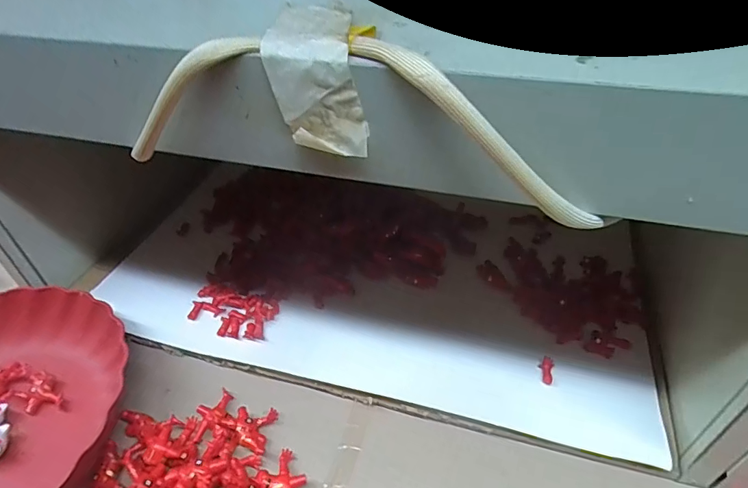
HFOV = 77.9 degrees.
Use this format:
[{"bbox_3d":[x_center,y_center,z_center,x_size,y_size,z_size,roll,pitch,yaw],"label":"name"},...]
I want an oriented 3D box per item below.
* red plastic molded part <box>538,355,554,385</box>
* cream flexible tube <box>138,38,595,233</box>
[{"bbox_3d":[0.141,0.103,0.376,0.011,0.005,0.025,5,41,10],"label":"red plastic molded part"},{"bbox_3d":[-0.017,-0.055,0.214,0.240,0.072,0.021,10,42,14],"label":"cream flexible tube"}]

